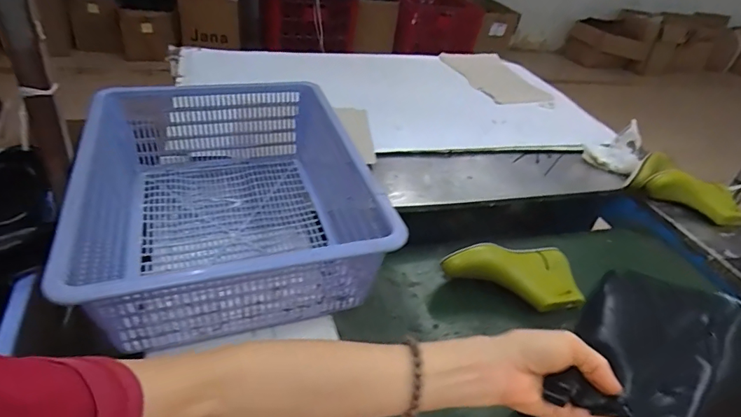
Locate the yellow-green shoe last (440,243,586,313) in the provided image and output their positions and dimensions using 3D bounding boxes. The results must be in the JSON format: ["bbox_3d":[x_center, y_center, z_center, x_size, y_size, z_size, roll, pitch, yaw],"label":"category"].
[{"bbox_3d":[0.234,0.110,0.741,0.234,0.067,0.094,2,37,-8],"label":"yellow-green shoe last"}]

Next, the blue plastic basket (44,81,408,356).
[{"bbox_3d":[-0.185,-0.020,0.692,0.421,0.156,0.469,-7,39,-20],"label":"blue plastic basket"}]

